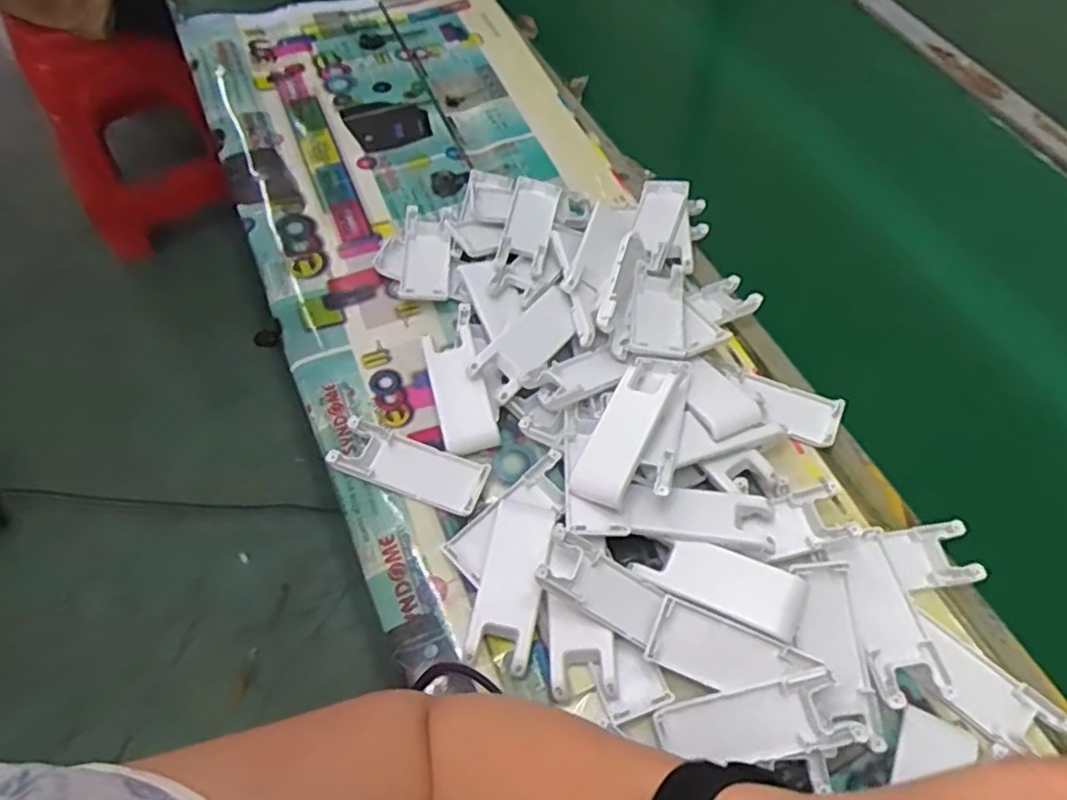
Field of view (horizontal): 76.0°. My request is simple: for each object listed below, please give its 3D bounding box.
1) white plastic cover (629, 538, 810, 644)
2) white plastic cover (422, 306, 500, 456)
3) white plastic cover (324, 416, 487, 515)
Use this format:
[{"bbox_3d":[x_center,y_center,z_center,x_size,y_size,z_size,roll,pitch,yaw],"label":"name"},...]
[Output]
[{"bbox_3d":[0.116,0.113,0.422,0.097,0.019,0.044,20,59,10],"label":"white plastic cover"},{"bbox_3d":[-0.056,-0.019,0.509,0.040,0.015,0.123,-10,59,-9],"label":"white plastic cover"},{"bbox_3d":[-0.085,0.045,0.470,0.104,0.011,0.042,19,59,9],"label":"white plastic cover"}]

